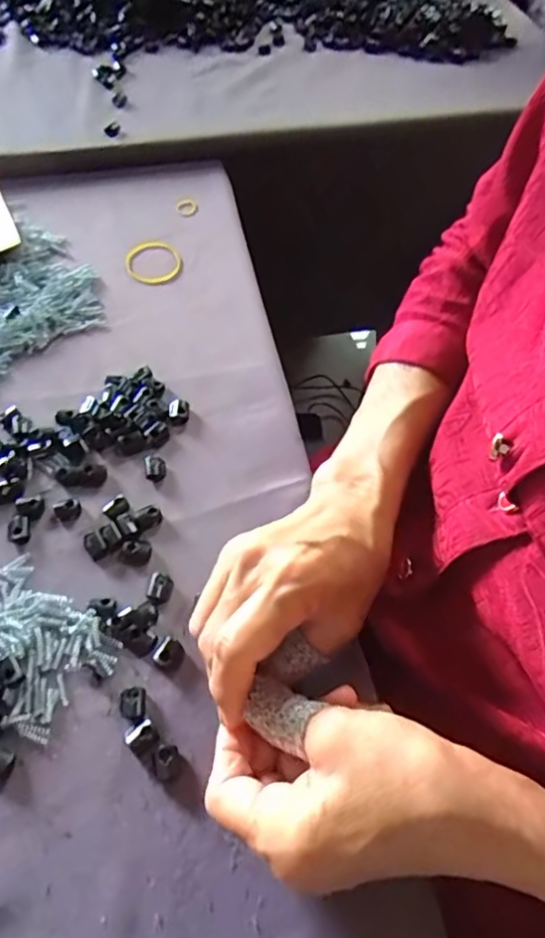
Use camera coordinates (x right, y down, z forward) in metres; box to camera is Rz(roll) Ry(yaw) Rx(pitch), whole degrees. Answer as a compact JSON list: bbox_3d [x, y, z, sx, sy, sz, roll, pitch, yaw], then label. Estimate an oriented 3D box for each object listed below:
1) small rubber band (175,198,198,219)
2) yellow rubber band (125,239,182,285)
[{"bbox_3d":[-0.077,-0.235,0.515,0.019,0.004,0.025,-3,57,-2],"label":"small rubber band"},{"bbox_3d":[-0.099,-0.173,0.472,0.045,0.004,0.055,-22,60,-14],"label":"yellow rubber band"}]

